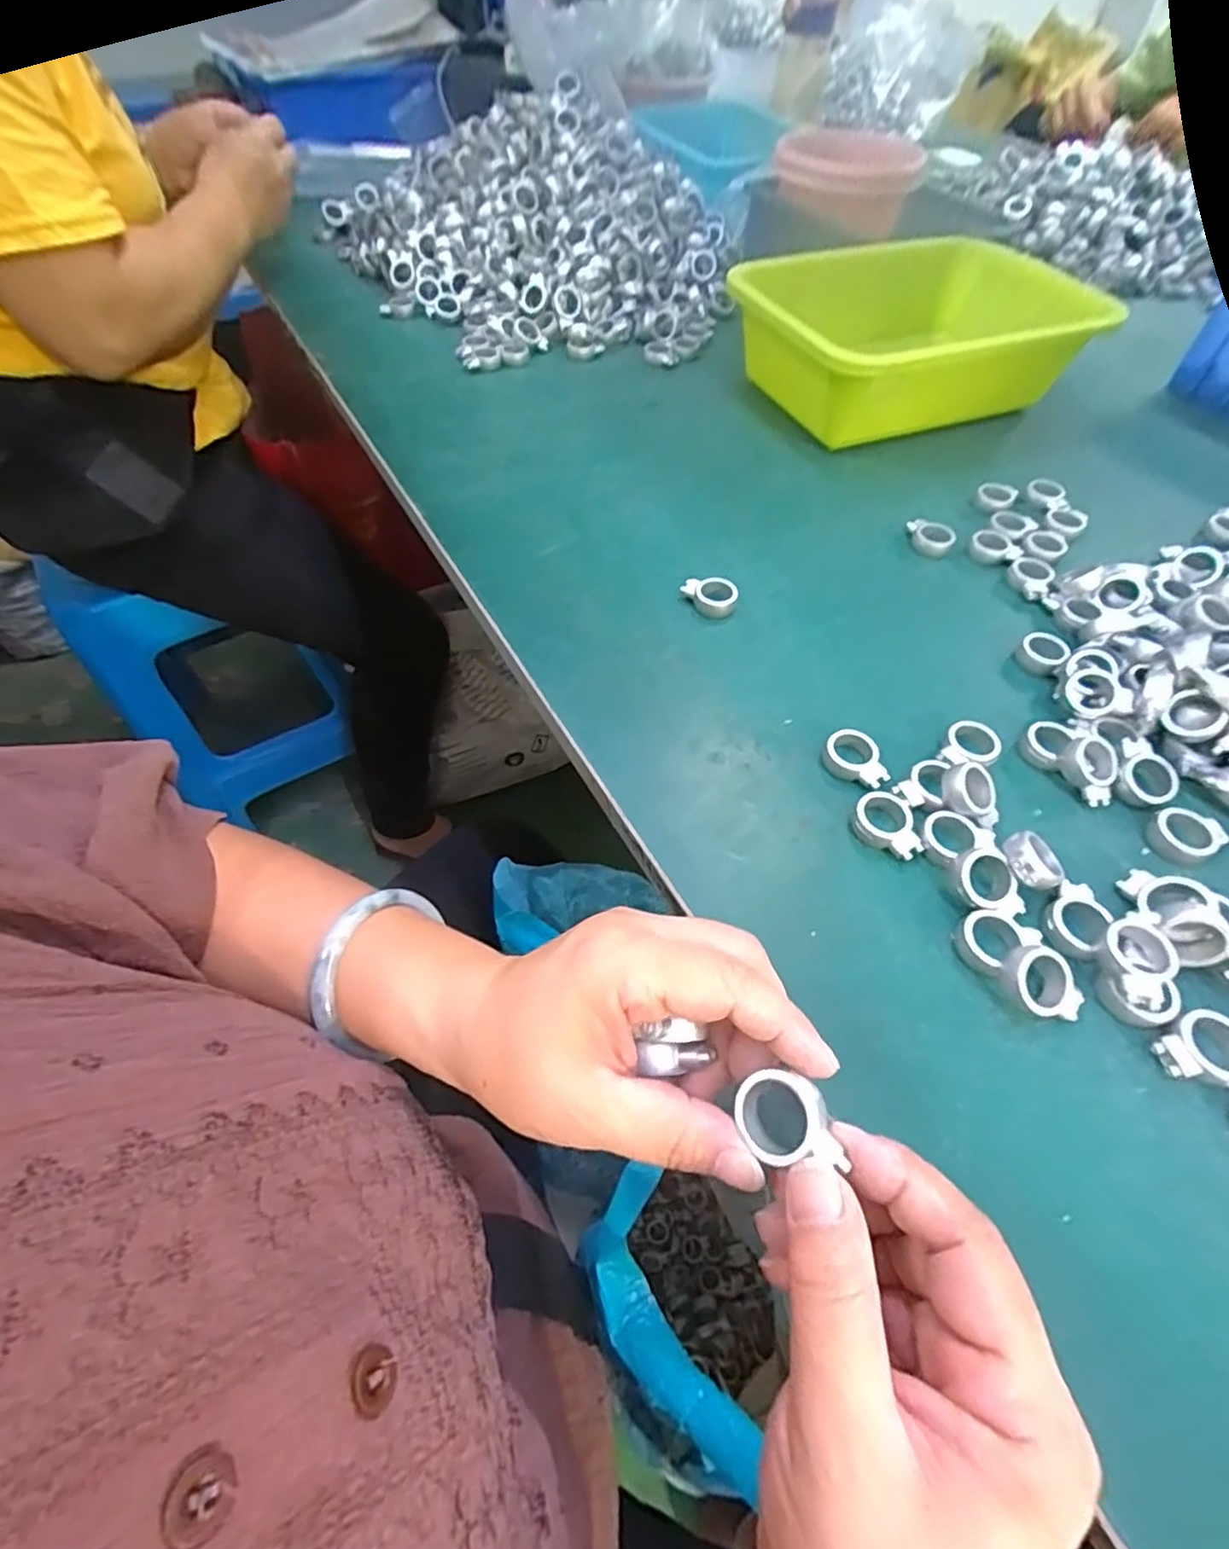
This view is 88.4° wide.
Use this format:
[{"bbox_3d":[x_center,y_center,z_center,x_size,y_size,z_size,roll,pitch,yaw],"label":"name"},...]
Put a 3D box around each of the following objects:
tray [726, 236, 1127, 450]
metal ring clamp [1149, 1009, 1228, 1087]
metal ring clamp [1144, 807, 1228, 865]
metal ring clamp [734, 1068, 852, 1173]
[{"bbox_3d":[0.240,-0.359,0.528,0.258,0.080,0.195,-13,56,-9],"label":"tray"},{"bbox_3d":[0.222,0.105,0.238,0.030,0.012,0.025,-15,56,-11],"label":"metal ring clamp"},{"bbox_3d":[0.266,0.028,0.295,0.029,0.010,0.026,-24,58,-16],"label":"metal ring clamp"},{"bbox_3d":[0.049,0.100,0.186,0.026,0.012,0.023,-22,60,25],"label":"metal ring clamp"}]

